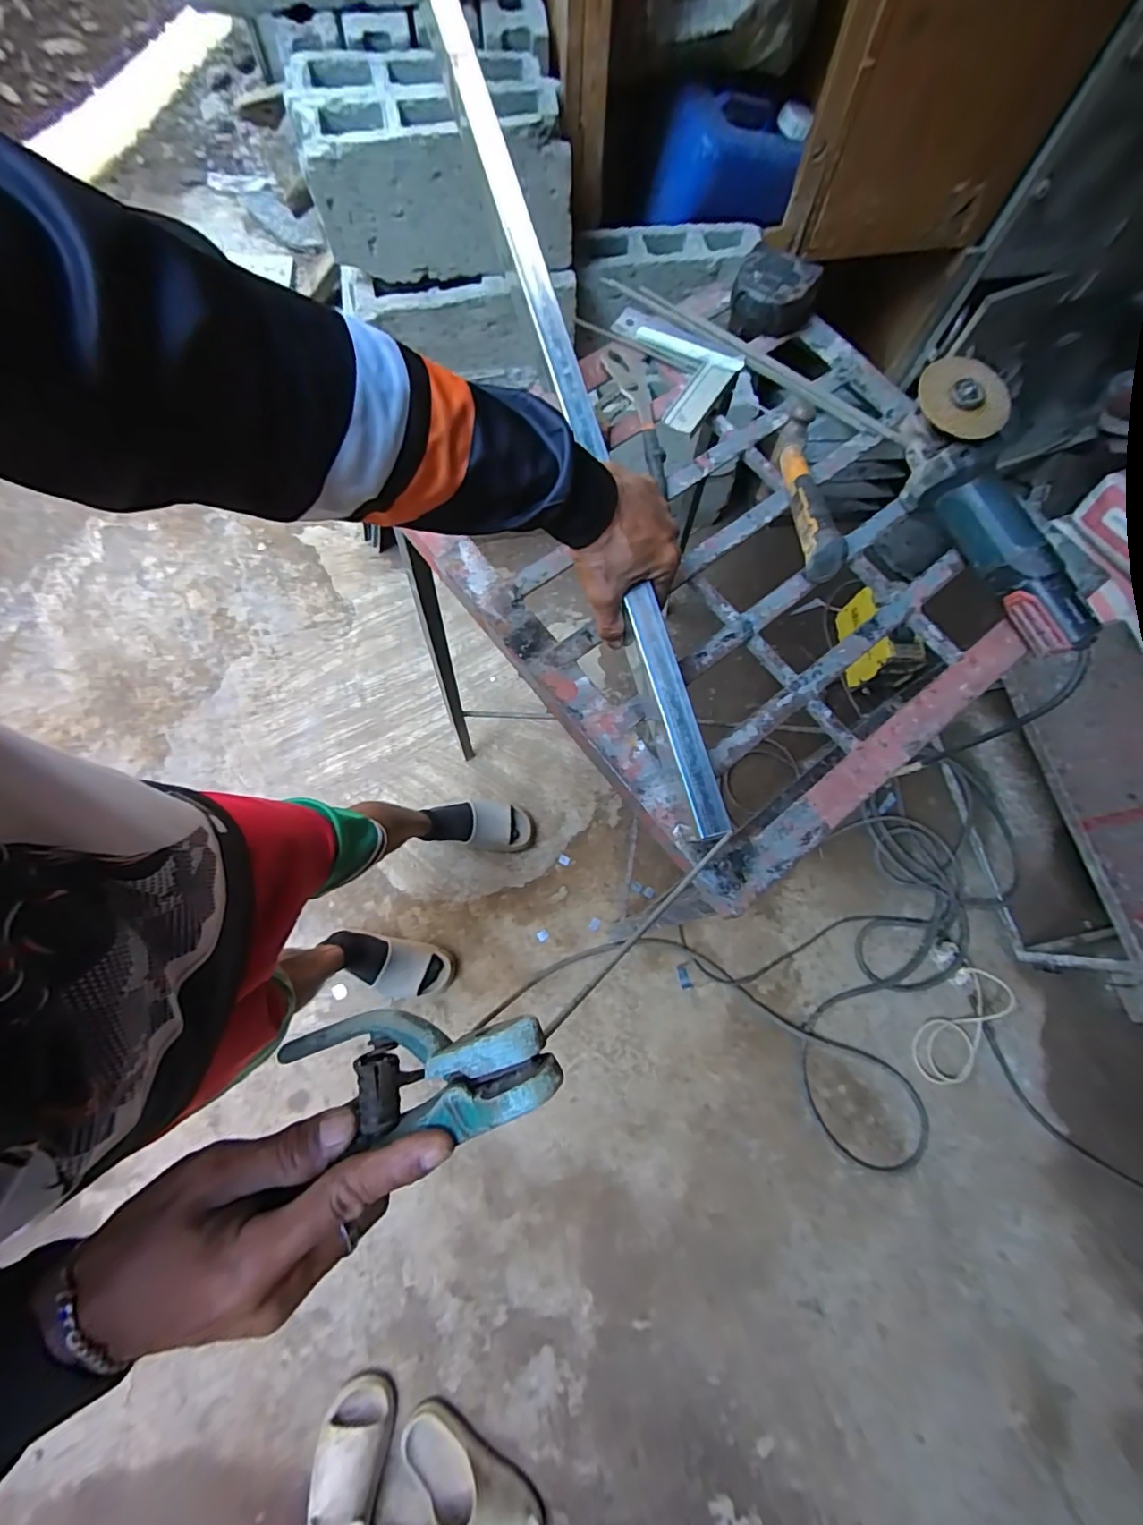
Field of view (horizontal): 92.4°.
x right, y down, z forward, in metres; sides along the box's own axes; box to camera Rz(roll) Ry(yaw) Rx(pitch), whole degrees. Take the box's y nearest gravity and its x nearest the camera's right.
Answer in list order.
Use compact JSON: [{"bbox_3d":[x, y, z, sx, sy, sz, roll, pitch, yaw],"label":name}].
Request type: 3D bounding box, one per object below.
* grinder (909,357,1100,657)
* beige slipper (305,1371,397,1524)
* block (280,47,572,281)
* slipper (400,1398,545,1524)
[{"bbox_3d":[0.386,-0.229,0.513,0.072,0.103,0.272,-18,77,-8],"label":"grinder"},{"bbox_3d":[-0.417,1.336,0.995,0.123,0.070,0.322,9,76,1],"label":"beige slipper"},{"bbox_3d":[-0.210,-0.935,0.867,0.384,0.182,0.193,-13,77,-7],"label":"block"},{"bbox_3d":[-0.188,1.344,1.001,0.304,0.068,0.133,33,78,7],"label":"slipper"}]

